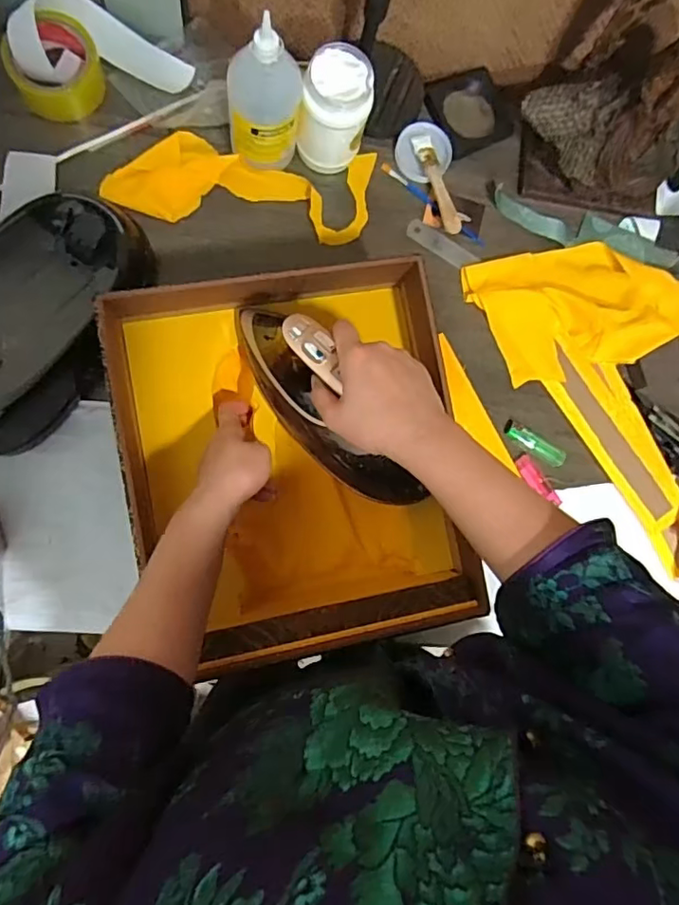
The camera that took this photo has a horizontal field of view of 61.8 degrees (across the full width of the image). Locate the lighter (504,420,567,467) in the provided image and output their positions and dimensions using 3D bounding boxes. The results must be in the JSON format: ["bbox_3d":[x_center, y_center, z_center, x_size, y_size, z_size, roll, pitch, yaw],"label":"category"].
[{"bbox_3d":[0.250,-0.012,0.723,0.091,0.009,0.027,32,82,-6],"label":"lighter"}]

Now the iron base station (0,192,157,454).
[{"bbox_3d":[-0.326,-0.142,0.601,0.152,0.082,0.297,29,82,-6],"label":"iron base station"}]

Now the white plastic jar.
[{"bbox_3d":[-0.007,-0.381,0.642,0.080,0.119,0.075,1,86,-9],"label":"white plastic jar"}]

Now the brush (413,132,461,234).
[{"bbox_3d":[0.125,-0.336,0.709,0.026,0.020,0.133,-19,90,-10],"label":"brush"}]

